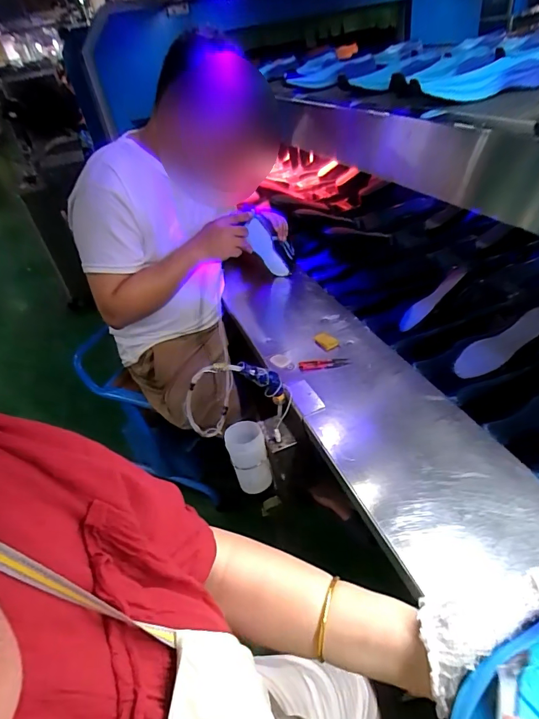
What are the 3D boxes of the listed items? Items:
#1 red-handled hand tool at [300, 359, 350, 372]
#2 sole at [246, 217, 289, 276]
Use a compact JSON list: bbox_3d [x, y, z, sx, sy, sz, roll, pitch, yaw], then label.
[{"bbox_3d":[0.110,0.008,0.854,0.100,0.010,0.025,-5,42,3],"label":"red-handled hand tool"},{"bbox_3d":[-0.012,-0.287,1.095,0.063,0.215,0.019,13,70,27],"label":"sole"}]

